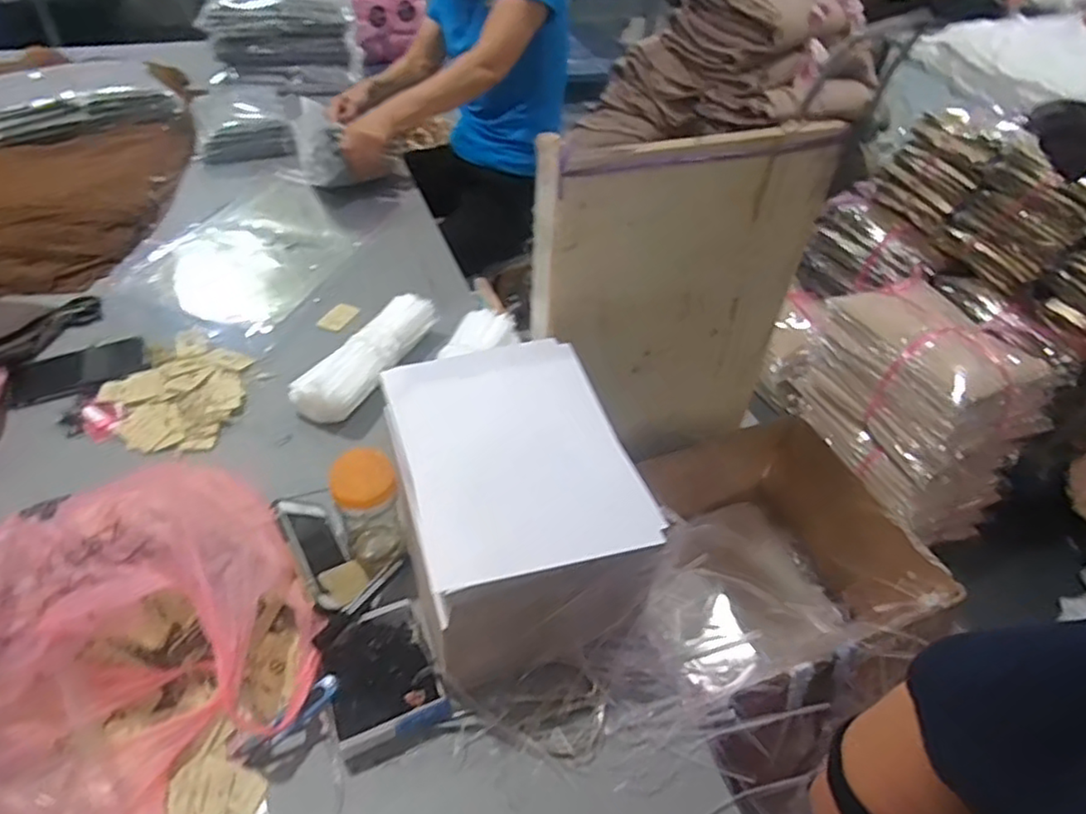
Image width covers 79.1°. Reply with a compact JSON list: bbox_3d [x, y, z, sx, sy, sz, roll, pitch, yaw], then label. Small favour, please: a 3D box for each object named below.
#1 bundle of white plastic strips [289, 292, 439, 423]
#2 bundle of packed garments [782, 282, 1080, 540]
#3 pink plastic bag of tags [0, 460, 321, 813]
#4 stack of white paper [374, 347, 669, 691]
[{"bbox_3d":[-0.233,-0.070,0.902,0.077,0.063,0.237,20,46,15],"label":"bundle of white plastic strips"},{"bbox_3d":[0.886,0.001,1.569,0.309,0.426,0.453,-13,47,-18],"label":"bundle of packed garments"},{"bbox_3d":[-0.372,0.211,0.564,0.317,0.119,0.274,-26,52,-28],"label":"pink plastic bag of tags"},{"bbox_3d":[-0.030,0.100,0.666,0.211,0.168,0.283,-11,46,-16],"label":"stack of white paper"}]

